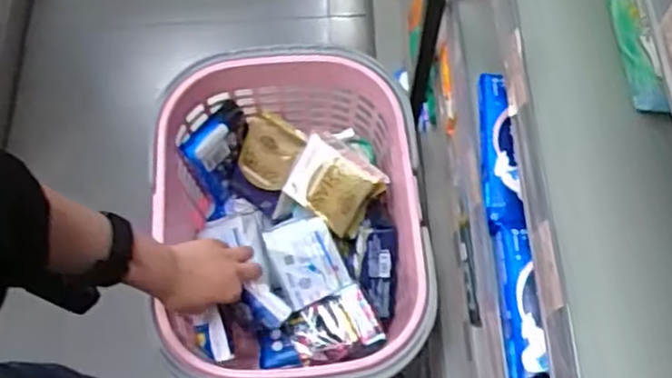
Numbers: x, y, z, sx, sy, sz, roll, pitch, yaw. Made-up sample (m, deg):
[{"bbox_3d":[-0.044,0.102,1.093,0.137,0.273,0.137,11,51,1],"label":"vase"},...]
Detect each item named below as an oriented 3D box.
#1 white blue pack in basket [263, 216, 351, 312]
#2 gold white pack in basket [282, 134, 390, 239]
[{"bbox_3d":[-0.036,0.091,0.862,0.082,0.038,0.103,-24,86,4],"label":"white blue pack in basket"},{"bbox_3d":[-0.005,-0.004,0.852,0.114,0.019,0.089,34,109,16],"label":"gold white pack in basket"}]

